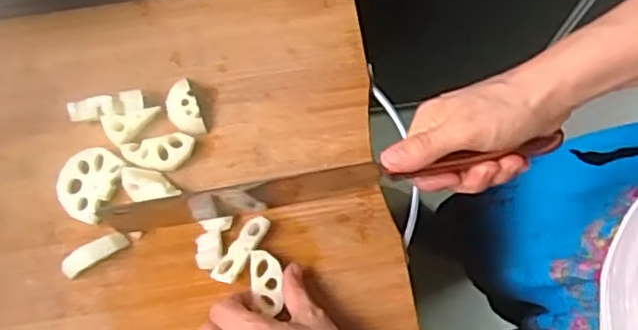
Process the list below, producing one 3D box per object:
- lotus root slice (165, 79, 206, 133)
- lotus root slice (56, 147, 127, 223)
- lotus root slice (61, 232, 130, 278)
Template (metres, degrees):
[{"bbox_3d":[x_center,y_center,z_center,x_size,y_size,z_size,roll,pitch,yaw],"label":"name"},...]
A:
[{"bbox_3d":[-0.111,-0.046,0.551,0.025,0.020,0.048,-20,75,-5],"label":"lotus root slice"},{"bbox_3d":[-0.182,0.014,0.530,0.046,0.007,0.057,17,75,5],"label":"lotus root slice"},{"bbox_3d":[-0.169,0.066,0.511,0.051,0.014,0.015,-29,76,-8],"label":"lotus root slice"}]

